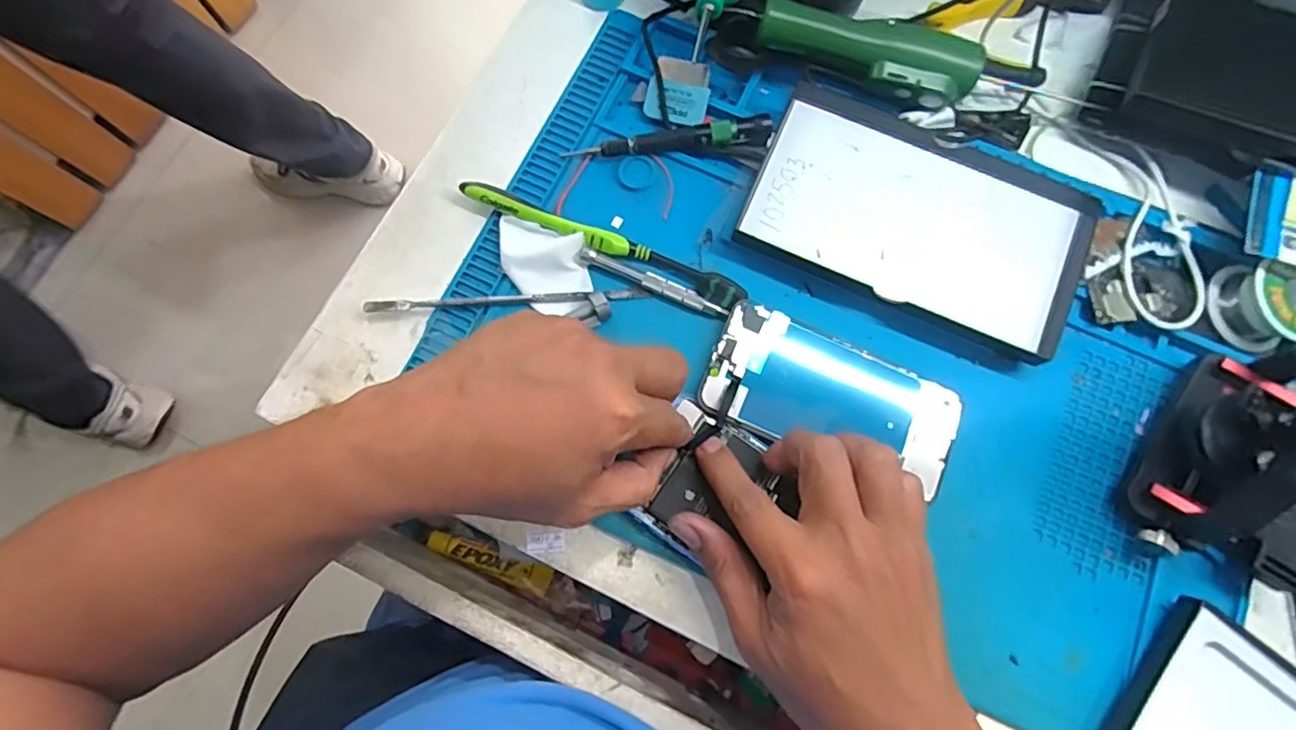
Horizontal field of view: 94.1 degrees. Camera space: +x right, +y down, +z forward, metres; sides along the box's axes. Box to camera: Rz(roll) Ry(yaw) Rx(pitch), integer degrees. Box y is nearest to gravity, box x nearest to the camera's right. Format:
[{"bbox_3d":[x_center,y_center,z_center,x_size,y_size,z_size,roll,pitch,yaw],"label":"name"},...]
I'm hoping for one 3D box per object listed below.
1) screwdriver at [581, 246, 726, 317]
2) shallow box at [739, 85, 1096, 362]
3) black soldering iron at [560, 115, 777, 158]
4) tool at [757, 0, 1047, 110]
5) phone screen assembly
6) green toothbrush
[{"bbox_3d":[0.004,-0.049,0.362,0.093,0.006,0.010,23,76,4],"label":"screwdriver"},{"bbox_3d":[0.163,-0.091,0.368,0.194,0.016,0.117,22,76,4],"label":"shallow box"},{"bbox_3d":[0.013,-0.141,0.377,0.127,0.016,0.015,-2,76,-2],"label":"black soldering iron"},{"bbox_3d":[0.148,-0.185,0.365,0.162,0.031,0.027,18,76,3],"label":"tool"},{"bbox_3d":[0.107,0.019,0.347,0.144,0.012,0.068,22,76,4],"label":"phone screen assembly"},{"bbox_3d":[-0.028,-0.076,0.369,0.183,0.017,0.020,24,76,5],"label":"green toothbrush"}]

